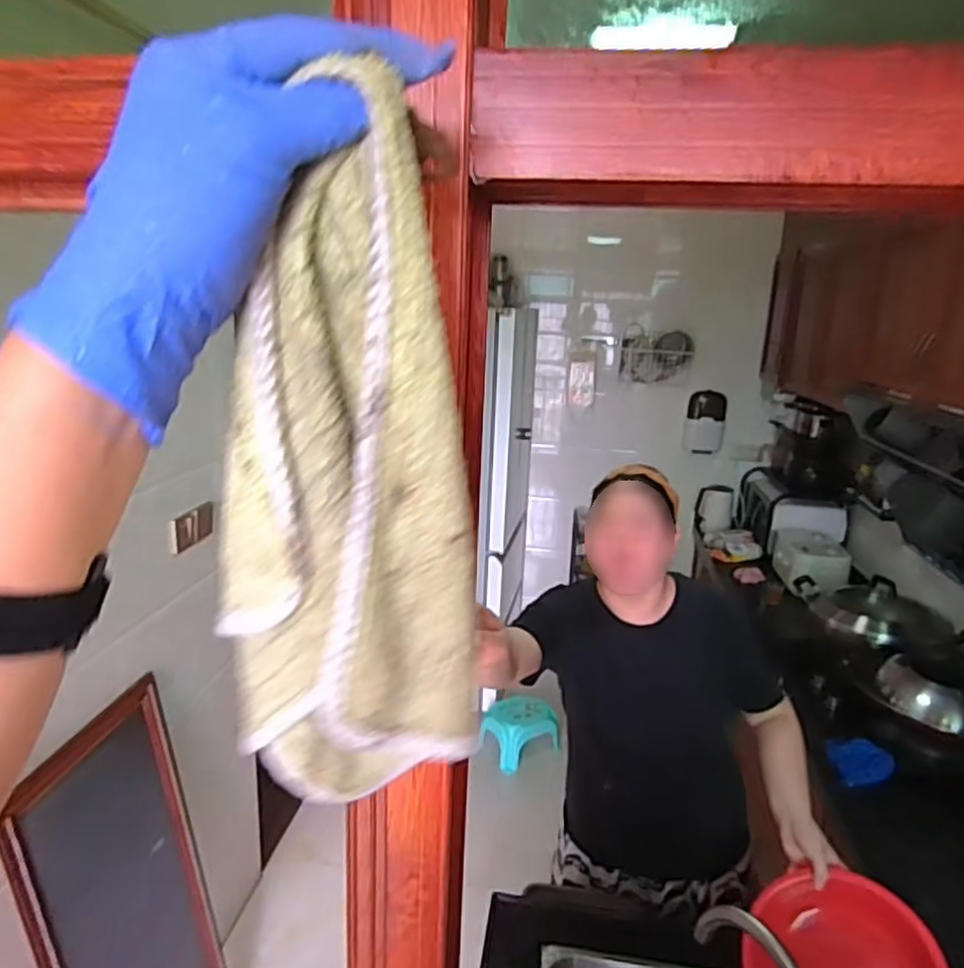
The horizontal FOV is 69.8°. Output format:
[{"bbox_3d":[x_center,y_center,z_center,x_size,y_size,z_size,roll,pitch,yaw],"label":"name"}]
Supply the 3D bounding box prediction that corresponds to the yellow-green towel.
[{"bbox_3d":[-0.053,0.010,0.275,0.100,0.281,0.057,2,16,-2],"label":"yellow-green towel"}]

